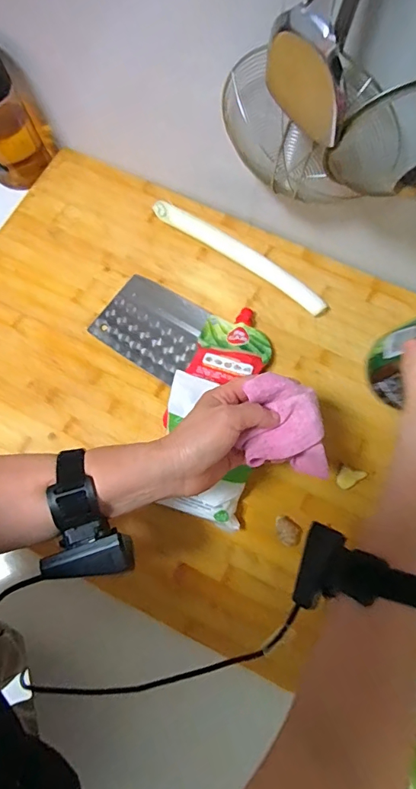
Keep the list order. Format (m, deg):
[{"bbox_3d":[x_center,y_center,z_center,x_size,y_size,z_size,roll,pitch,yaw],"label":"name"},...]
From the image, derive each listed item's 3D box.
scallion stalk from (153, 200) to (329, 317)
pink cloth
[{"bbox_3d":[0.045,-0.191,0.606,0.267,0.018,0.038,34,75,11],"label":"scallion stalk"},{"bbox_3d":[0.073,0.028,0.412,0.080,0.050,0.078,5,72,2],"label":"pink cloth"}]

